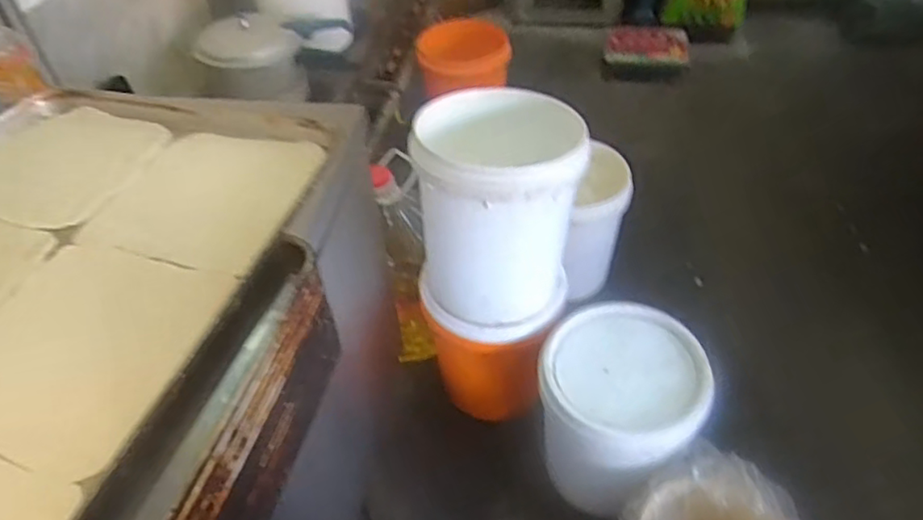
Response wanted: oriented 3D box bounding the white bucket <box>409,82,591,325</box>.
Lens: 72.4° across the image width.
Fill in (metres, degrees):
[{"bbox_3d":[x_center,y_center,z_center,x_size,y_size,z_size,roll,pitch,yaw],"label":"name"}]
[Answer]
[{"bbox_3d":[0.074,-0.098,1.193,0.279,0.361,0.269,-2,45,2],"label":"white bucket"}]

